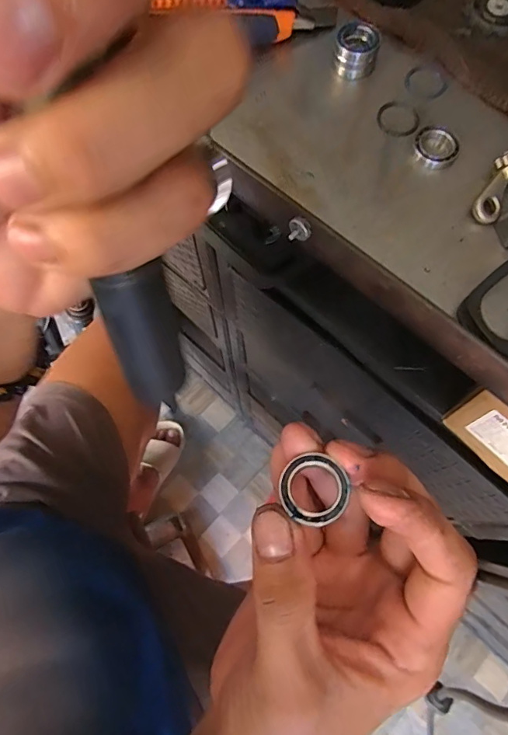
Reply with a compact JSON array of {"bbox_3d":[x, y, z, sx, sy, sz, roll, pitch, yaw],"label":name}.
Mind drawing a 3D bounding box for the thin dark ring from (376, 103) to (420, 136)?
[{"bbox_3d":[0.082,-0.142,0.249,0.024,0.004,0.025,0,73,0],"label":"thin dark ring"}]

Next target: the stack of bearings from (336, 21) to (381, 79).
[{"bbox_3d":[0.060,-0.185,0.256,0.024,0.016,0.024,5,73,2],"label":"stack of bearings"}]

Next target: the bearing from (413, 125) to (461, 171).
[{"bbox_3d":[0.100,-0.121,0.241,0.024,0.007,0.021,22,75,7],"label":"bearing"}]

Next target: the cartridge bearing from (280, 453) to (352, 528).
[{"bbox_3d":[0.022,0.045,0.159,0.023,0.005,0.021,-34,76,-9],"label":"cartridge bearing"}]

